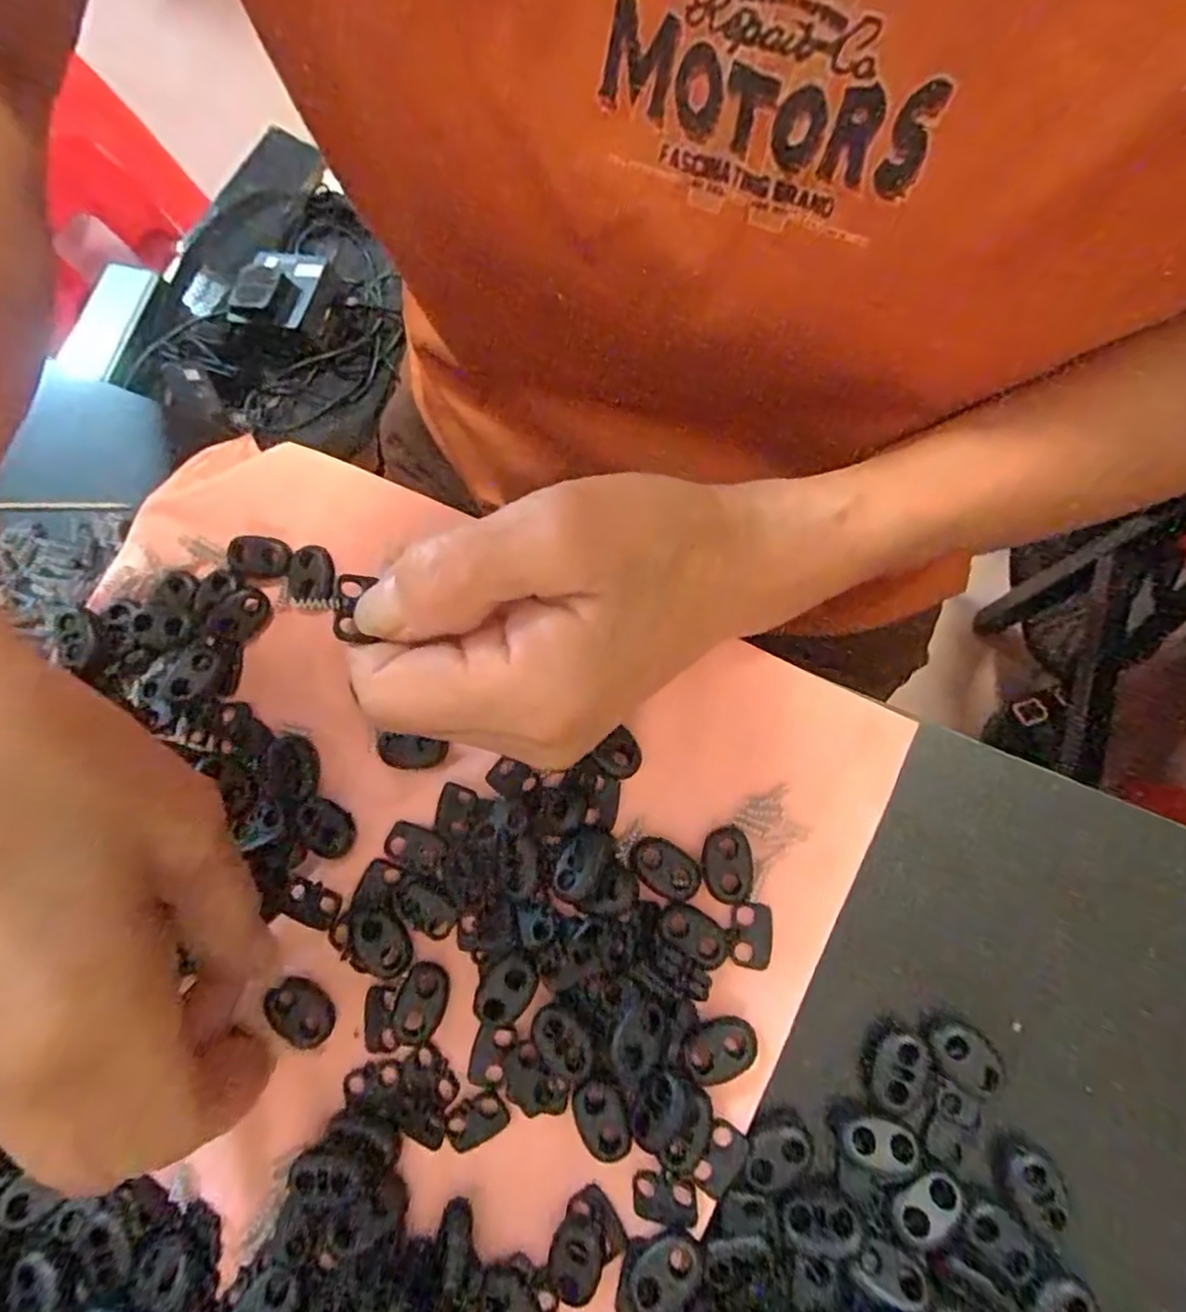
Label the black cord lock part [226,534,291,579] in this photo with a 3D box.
[{"bbox_3d":[-0.117,-0.035,0.228,0.021,0.004,0.015,13,78,6],"label":"black cord lock part"}]

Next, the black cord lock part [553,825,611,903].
[{"bbox_3d":[-0.004,0.062,0.194,0.013,0.004,0.022,30,81,10],"label":"black cord lock part"}]

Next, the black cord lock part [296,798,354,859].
[{"bbox_3d":[-0.084,0.054,0.205,0.019,0.005,0.014,34,81,10],"label":"black cord lock part"}]

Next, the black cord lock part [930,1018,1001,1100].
[{"bbox_3d":[0.105,0.112,0.183,0.018,0.006,0.014,37,82,11],"label":"black cord lock part"}]

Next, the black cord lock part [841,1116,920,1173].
[{"bbox_3d":[0.078,0.133,0.177,0.020,0.004,0.012,6,77,5],"label":"black cord lock part"}]

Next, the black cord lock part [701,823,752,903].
[{"bbox_3d":[0.041,0.063,0.198,0.015,0.004,0.022,-7,77,2],"label":"black cord lock part"}]

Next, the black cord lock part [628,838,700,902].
[{"bbox_3d":[0.022,0.064,0.198,0.022,0.004,0.014,37,82,11],"label":"black cord lock part"}]

